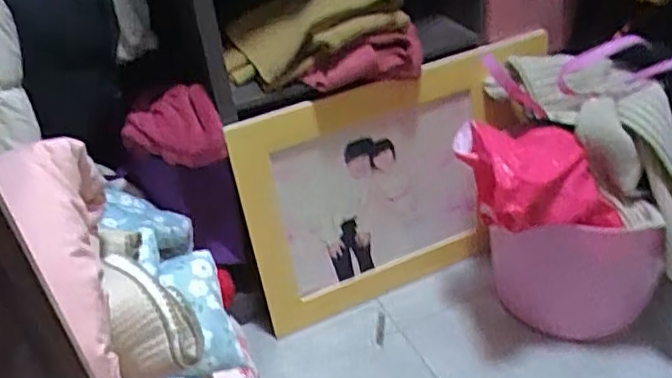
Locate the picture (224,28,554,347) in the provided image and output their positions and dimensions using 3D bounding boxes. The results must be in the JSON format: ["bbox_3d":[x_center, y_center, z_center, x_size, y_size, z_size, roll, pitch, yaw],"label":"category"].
[{"bbox_3d":[0.131,0.013,1.422,0.685,0.543,0.058,-16,29,-12],"label":"picture"}]

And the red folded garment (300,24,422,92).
[{"bbox_3d":[0.056,-0.256,1.263,0.252,0.101,0.072,-13,36,-8],"label":"red folded garment"}]

